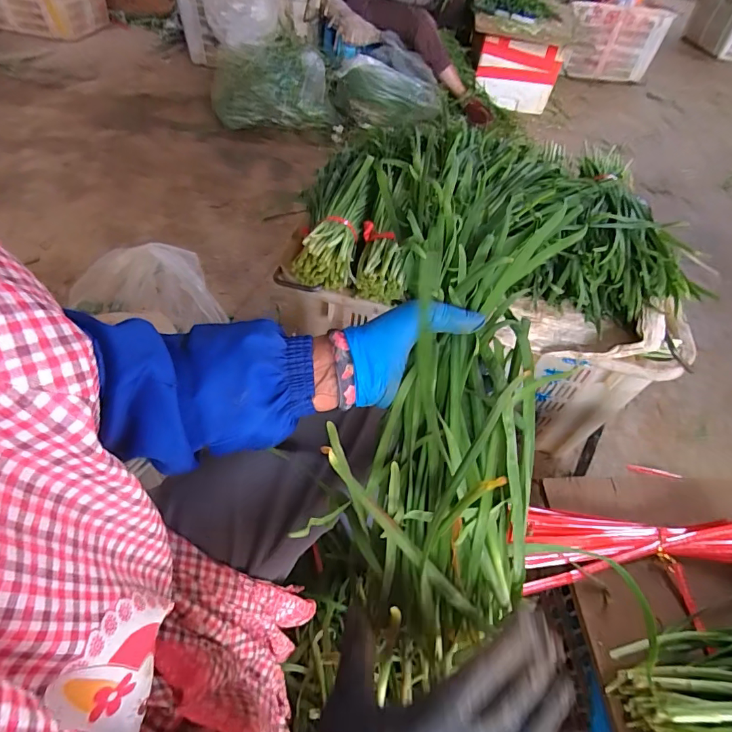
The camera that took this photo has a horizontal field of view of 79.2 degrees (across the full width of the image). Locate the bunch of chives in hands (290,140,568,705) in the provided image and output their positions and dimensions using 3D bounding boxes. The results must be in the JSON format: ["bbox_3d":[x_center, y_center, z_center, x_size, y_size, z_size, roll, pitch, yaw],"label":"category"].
[{"bbox_3d":[0.057,0.035,0.338,0.155,0.083,0.378,11,76,3],"label":"bunch of chives in hands"}]

